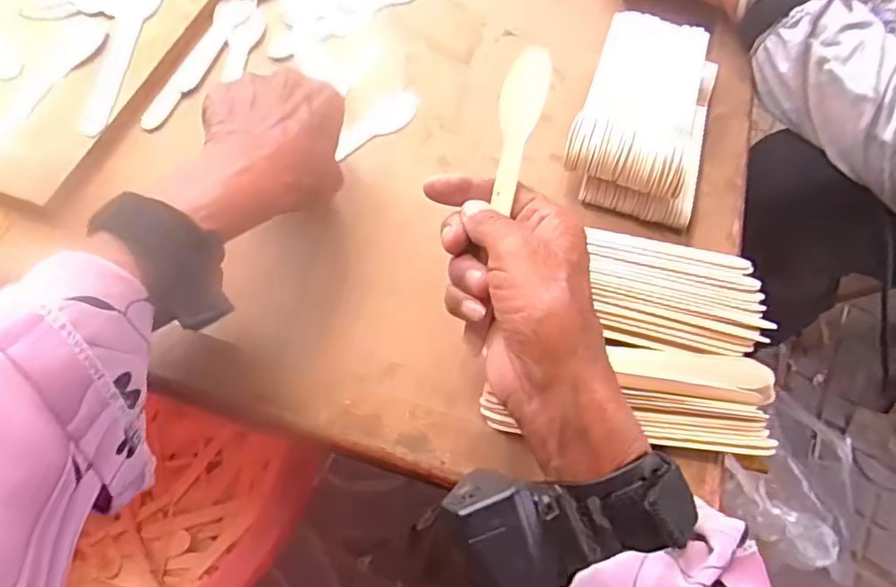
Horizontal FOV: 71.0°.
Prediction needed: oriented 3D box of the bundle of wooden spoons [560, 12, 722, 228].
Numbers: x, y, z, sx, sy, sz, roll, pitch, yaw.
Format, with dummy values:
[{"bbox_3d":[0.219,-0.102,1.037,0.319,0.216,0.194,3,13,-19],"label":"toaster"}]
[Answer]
[{"bbox_3d":[0.145,-0.133,0.457,0.089,0.046,0.154,16,58,10],"label":"bundle of wooden spoons"}]

